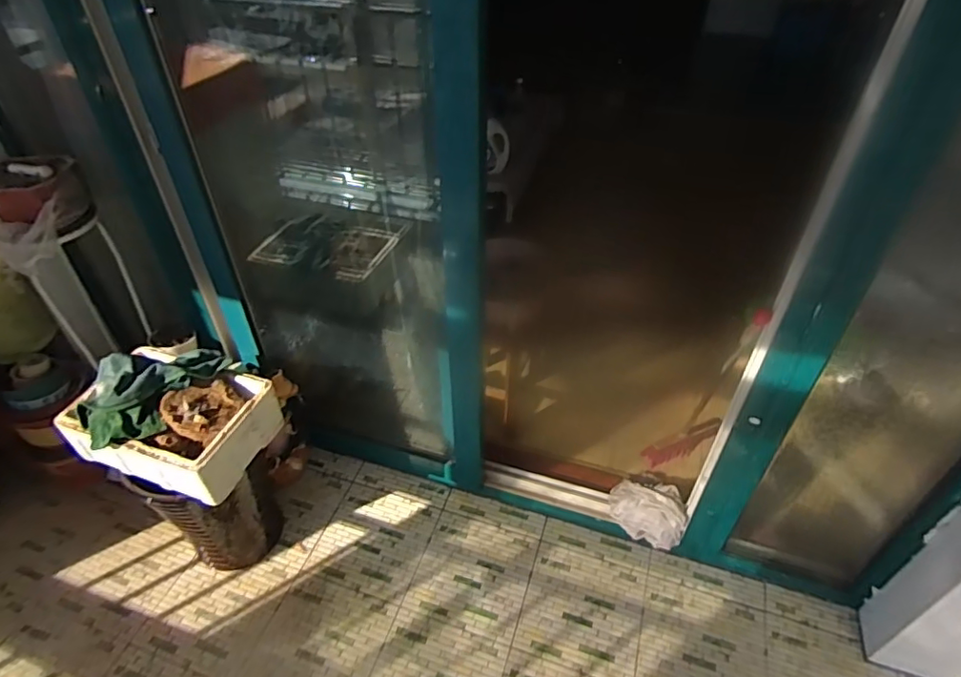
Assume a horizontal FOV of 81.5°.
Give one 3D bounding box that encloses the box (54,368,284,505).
[{"bbox_3d":[-0.699,0.176,1.268,0.394,0.145,0.270,14,43,16],"label":"box"}]

